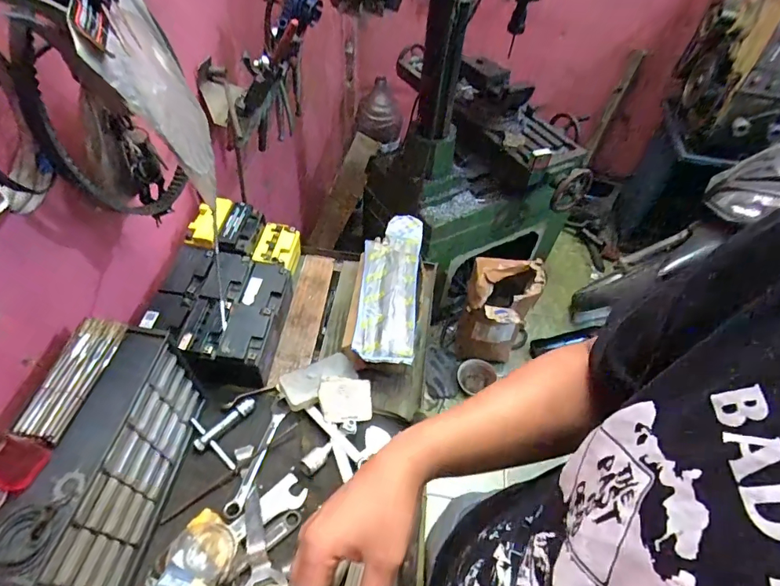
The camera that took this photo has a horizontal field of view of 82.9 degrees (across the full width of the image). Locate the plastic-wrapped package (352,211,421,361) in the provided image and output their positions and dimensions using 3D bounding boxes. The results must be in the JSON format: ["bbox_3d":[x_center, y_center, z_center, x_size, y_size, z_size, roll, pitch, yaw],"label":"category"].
[{"bbox_3d":[0.000,-0.024,0.874,0.110,0.029,0.355,6,51,1],"label":"plastic-wrapped package"}]

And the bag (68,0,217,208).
[{"bbox_3d":[-0.285,-0.256,0.529,0.088,0.221,0.216,-12,53,-14],"label":"bag"}]

